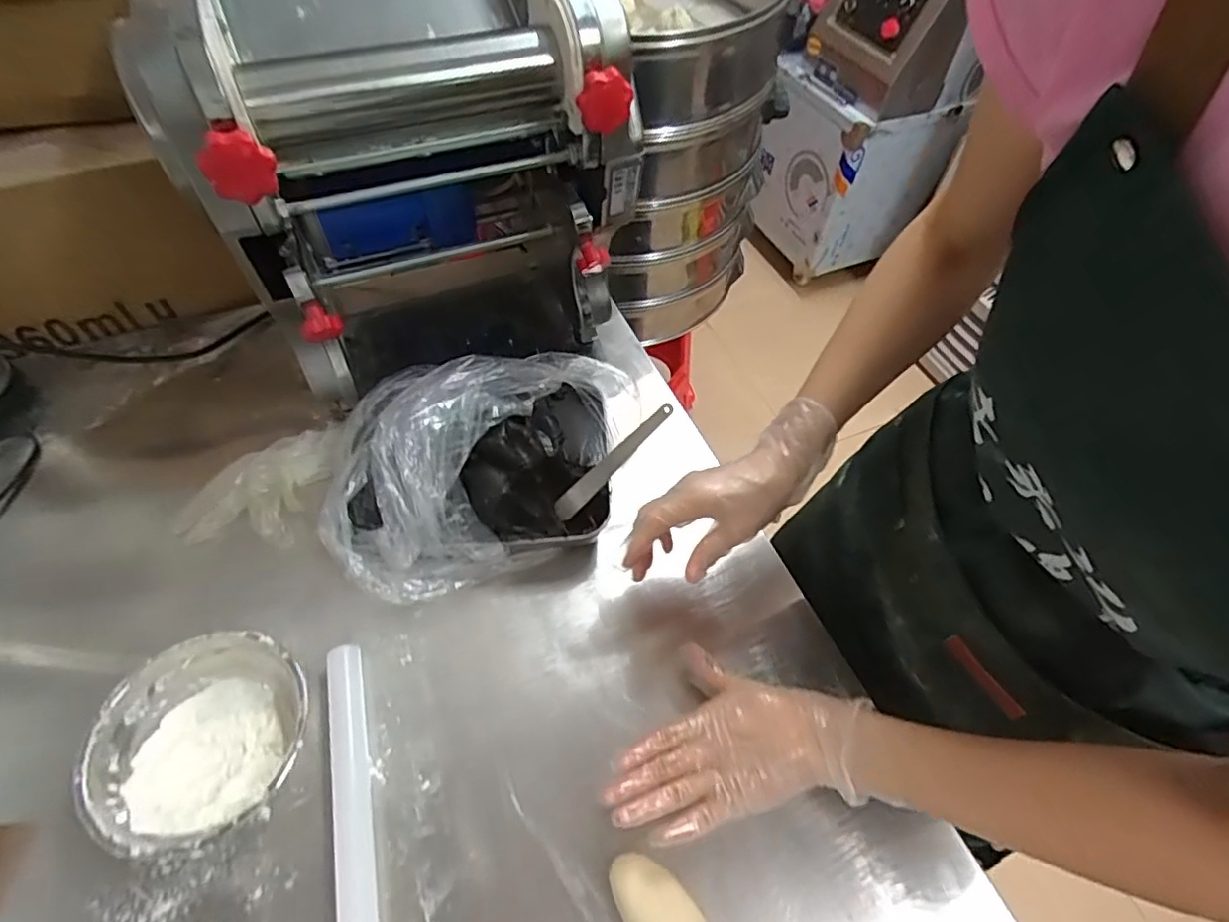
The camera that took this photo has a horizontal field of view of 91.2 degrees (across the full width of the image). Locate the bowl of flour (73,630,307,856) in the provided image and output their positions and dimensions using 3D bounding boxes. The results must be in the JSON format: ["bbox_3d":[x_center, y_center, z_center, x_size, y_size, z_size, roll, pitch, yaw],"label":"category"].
[{"bbox_3d":[-0.307,0.211,0.459,0.144,0.056,0.137,1,55,-2],"label":"bowl of flour"}]

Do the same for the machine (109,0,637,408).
[{"bbox_3d":[-0.216,-0.322,0.622,0.348,0.465,0.393,-20,58,-16],"label":"machine"}]

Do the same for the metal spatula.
[{"bbox_3d":[-0.002,0.001,0.578,0.149,0.008,0.021,-44,99,8],"label":"metal spatula"}]

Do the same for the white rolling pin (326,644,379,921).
[{"bbox_3d":[-0.185,0.294,0.426,0.030,0.027,0.319,-12,57,-11],"label":"white rolling pin"}]

